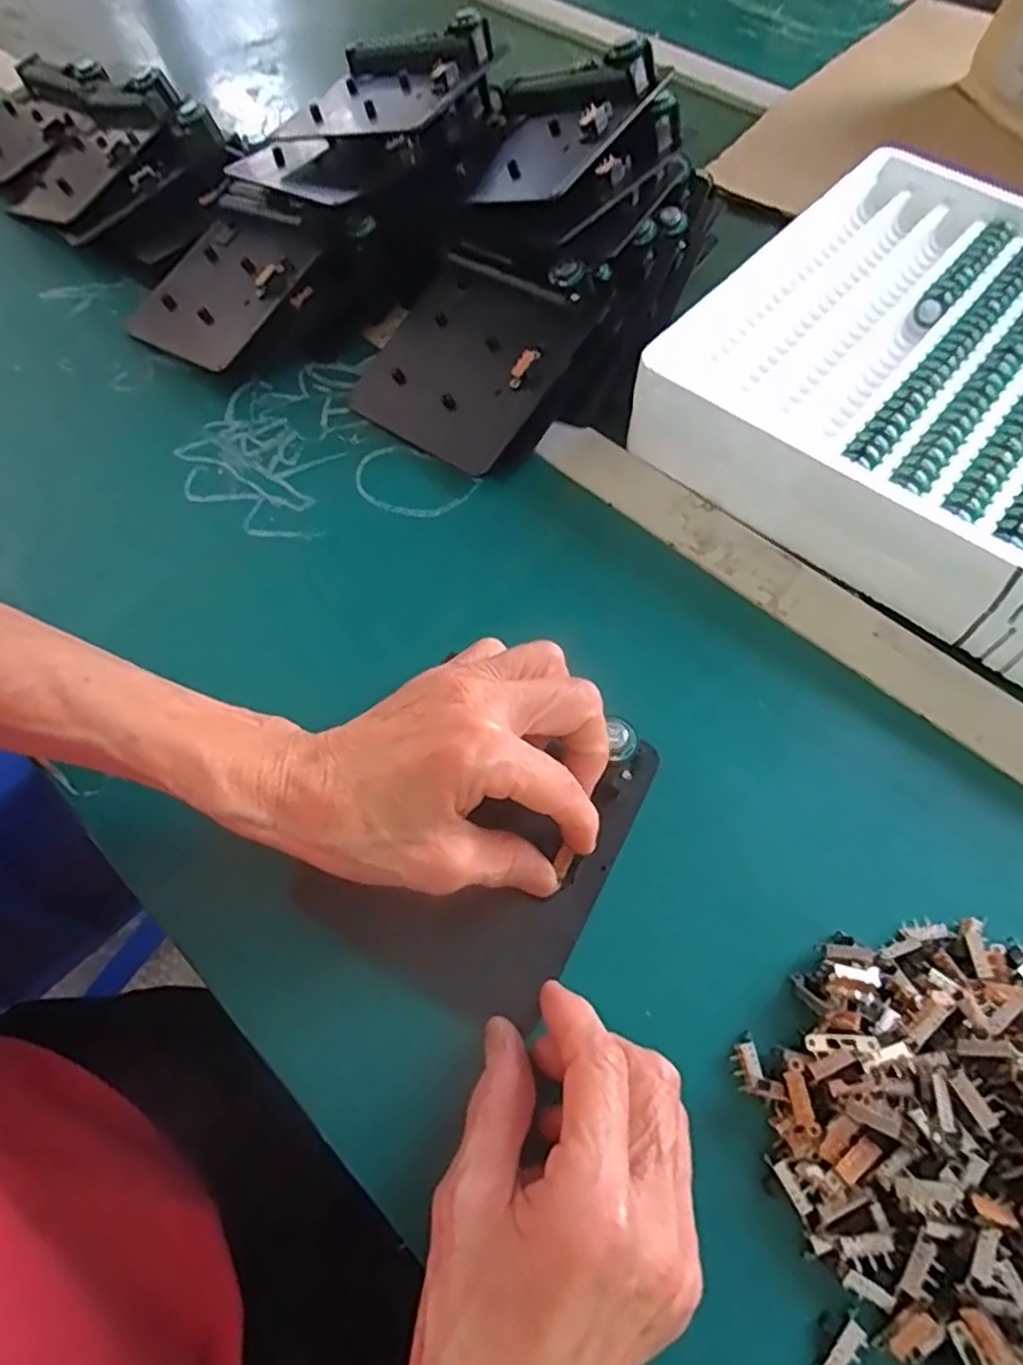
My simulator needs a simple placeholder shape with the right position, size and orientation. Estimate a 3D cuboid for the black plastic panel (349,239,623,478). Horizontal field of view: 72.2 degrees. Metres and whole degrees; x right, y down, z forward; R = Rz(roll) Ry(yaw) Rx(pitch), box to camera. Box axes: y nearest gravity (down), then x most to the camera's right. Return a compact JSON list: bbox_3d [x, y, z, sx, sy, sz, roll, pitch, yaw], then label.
[{"bbox_3d":[-0.023,-0.192,0.402,0.111,0.017,0.126,37,91,23],"label":"black plastic panel"}]

